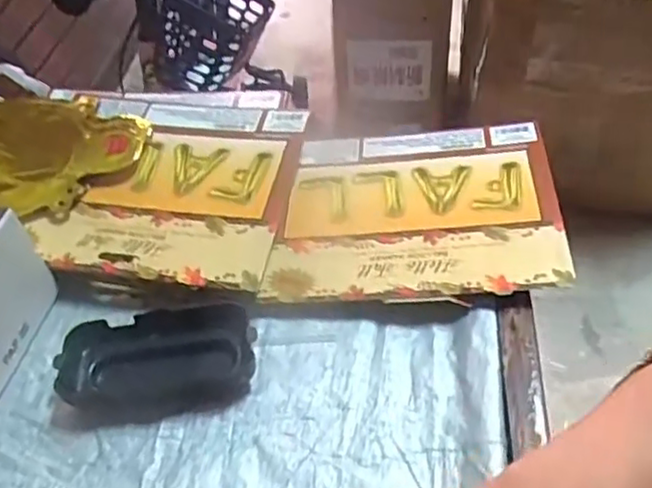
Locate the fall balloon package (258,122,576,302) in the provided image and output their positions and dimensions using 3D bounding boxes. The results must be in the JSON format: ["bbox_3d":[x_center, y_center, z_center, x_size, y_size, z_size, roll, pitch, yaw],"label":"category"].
[{"bbox_3d":[0.059,-0.028,0.464,0.183,0.010,0.158,-5,46,10],"label":"fall balloon package"}]

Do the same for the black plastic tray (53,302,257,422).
[{"bbox_3d":[-0.099,0.069,0.400,0.110,0.015,0.061,-7,71,-4],"label":"black plastic tray"}]

